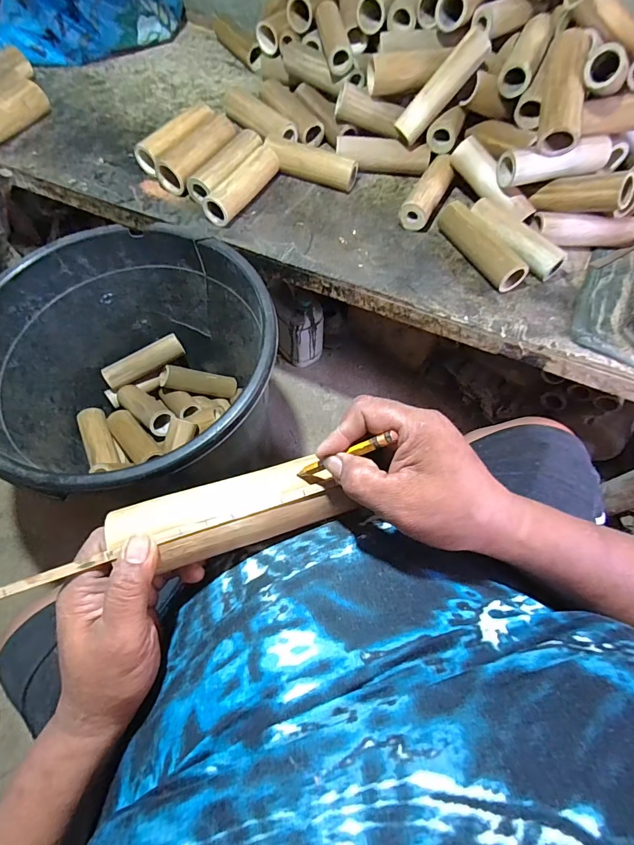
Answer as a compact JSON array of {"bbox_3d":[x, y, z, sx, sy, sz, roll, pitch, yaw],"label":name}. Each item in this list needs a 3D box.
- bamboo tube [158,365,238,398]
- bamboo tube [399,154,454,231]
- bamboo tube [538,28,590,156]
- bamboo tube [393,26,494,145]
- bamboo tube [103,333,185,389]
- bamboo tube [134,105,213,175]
[{"bbox_3d":[-0.286,-0.097,0.992,0.180,0.049,0.050,7,54,-44],"label":"bamboo tube"},{"bbox_3d":[0.209,-0.433,0.752,0.053,0.045,0.173,25,65,11],"label":"bamboo tube"},{"bbox_3d":[0.393,-0.531,0.643,0.059,0.050,0.193,8,84,2],"label":"bamboo tube"},{"bbox_3d":[0.219,-0.590,0.715,0.040,0.180,0.044,5,50,-52],"label":"bamboo tube"},{"bbox_3d":[-0.397,-0.144,0.924,0.183,0.050,0.046,-29,67,-16],"label":"bamboo tube"},{"bbox_3d":[-0.271,-0.554,0.800,0.069,0.058,0.182,31,66,13],"label":"bamboo tube"}]

